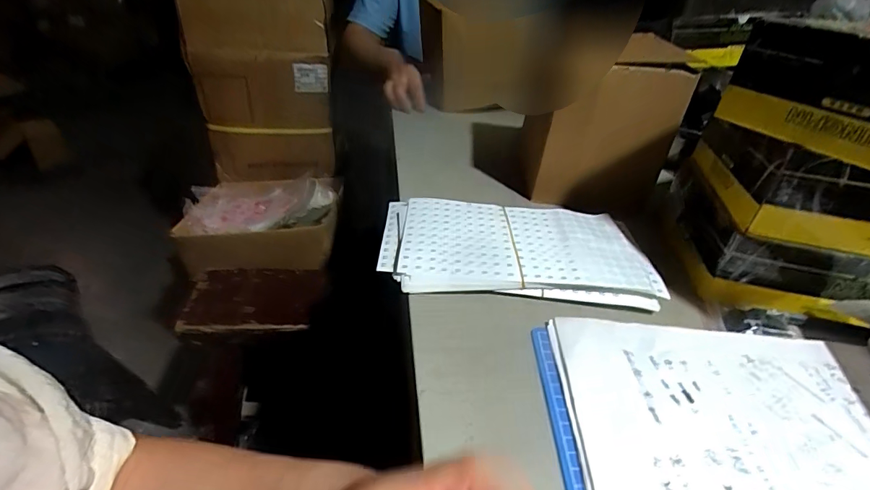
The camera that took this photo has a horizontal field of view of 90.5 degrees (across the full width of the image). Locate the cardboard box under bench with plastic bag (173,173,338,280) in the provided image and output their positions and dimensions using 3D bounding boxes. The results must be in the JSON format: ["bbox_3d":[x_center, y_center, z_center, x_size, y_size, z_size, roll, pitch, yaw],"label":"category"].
[{"bbox_3d":[-0.389,-0.063,0.972,0.319,0.107,0.257,1,36,-7],"label":"cardboard box under bench with plastic bag"}]

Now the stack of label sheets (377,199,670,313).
[{"bbox_3d":[0.075,0.001,0.419,0.249,0.023,0.128,4,36,-2],"label":"stack of label sheets"}]

